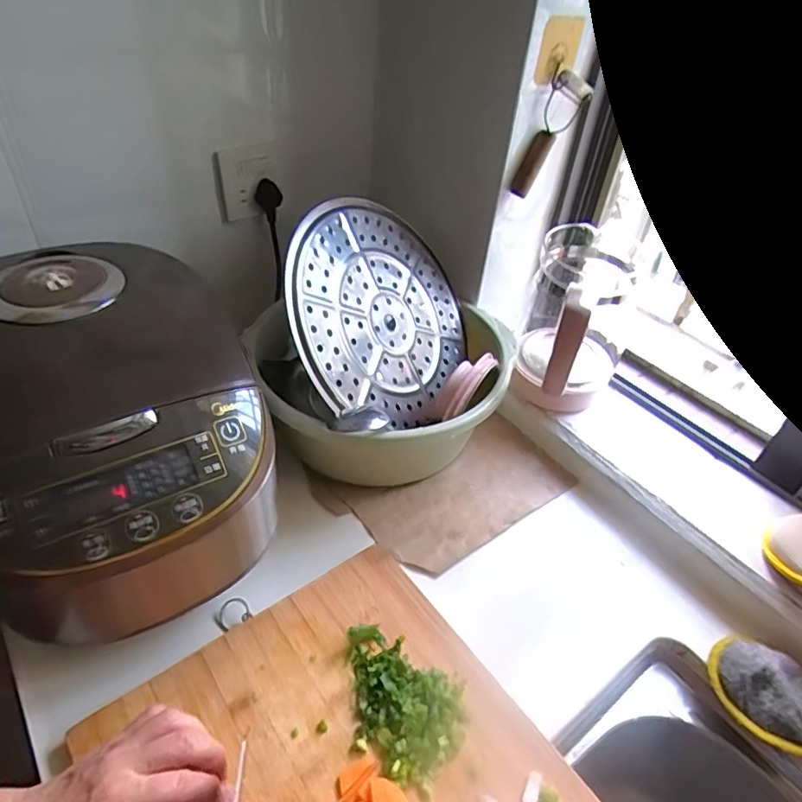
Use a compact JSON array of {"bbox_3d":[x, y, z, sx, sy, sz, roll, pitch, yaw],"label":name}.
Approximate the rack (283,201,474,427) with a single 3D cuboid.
[{"bbox_3d":[-0.018,-0.099,0.624,0.012,0.251,0.268,-13,2,41],"label":"rack"}]

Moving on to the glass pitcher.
[{"bbox_3d":[0.209,-0.097,0.656,0.114,0.163,0.197,15,42,11],"label":"glass pitcher"}]

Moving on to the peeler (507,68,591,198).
[{"bbox_3d":[0.161,-0.291,0.614,0.022,0.132,0.065,40,19,34],"label":"peeler"}]

